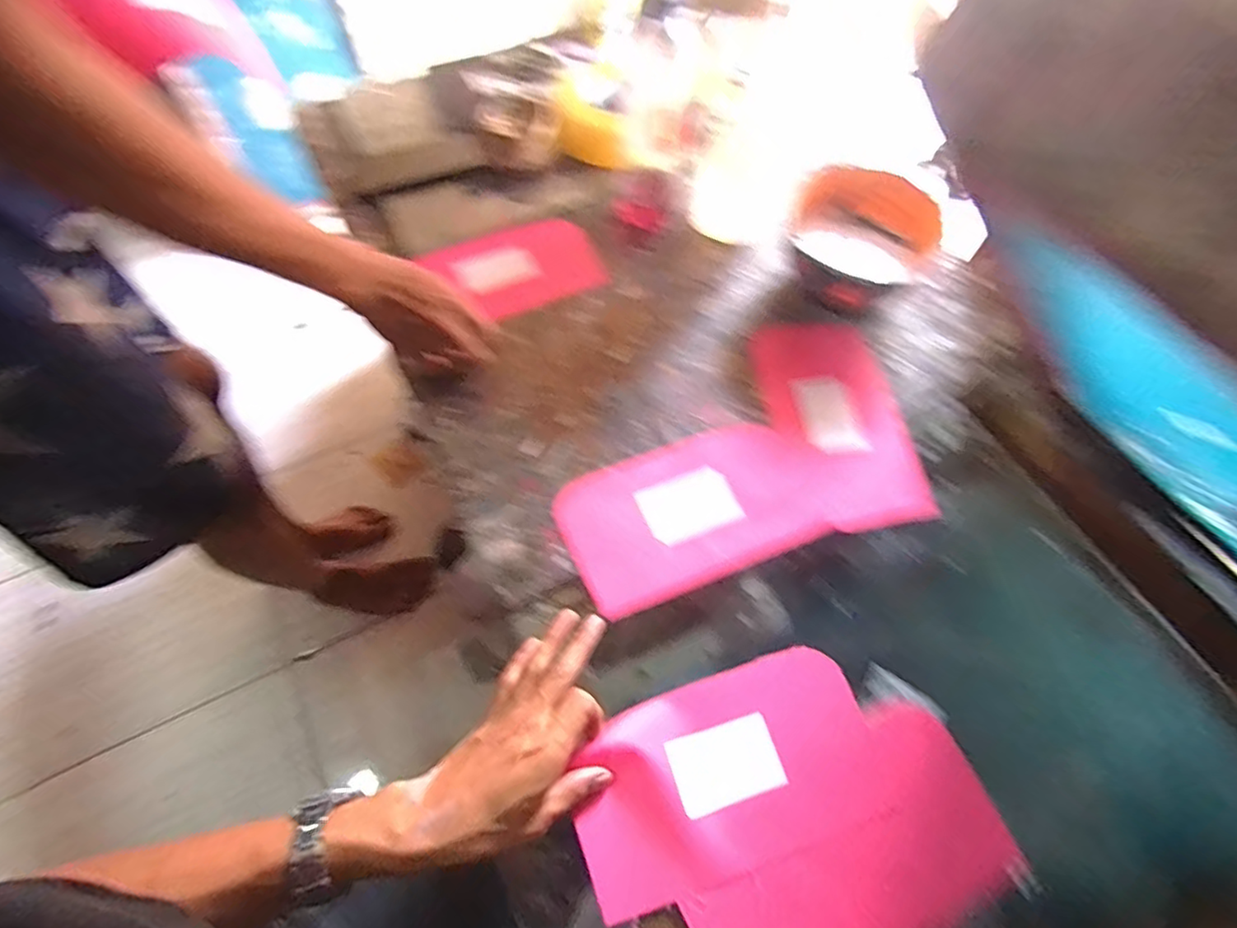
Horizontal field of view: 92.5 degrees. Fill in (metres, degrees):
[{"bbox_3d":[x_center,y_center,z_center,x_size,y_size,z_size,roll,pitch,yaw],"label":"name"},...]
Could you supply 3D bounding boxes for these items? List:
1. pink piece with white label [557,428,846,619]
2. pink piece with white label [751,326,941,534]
[{"bbox_3d":[0.075,0.038,0.540,0.244,0.006,0.131,-20,63,-12],"label":"pink piece with white label"},{"bbox_3d":[0.221,-0.048,0.592,0.124,0.014,0.237,-7,61,-7],"label":"pink piece with white label"}]

